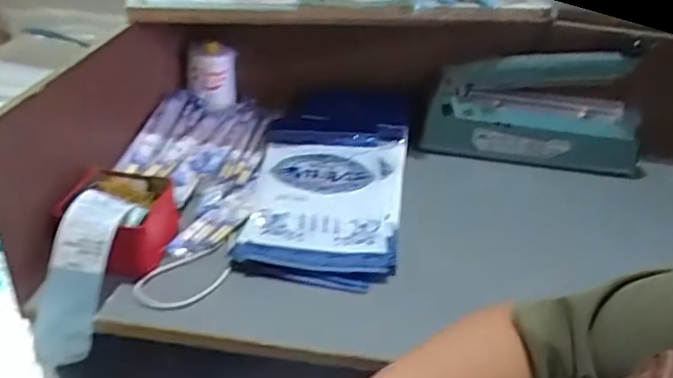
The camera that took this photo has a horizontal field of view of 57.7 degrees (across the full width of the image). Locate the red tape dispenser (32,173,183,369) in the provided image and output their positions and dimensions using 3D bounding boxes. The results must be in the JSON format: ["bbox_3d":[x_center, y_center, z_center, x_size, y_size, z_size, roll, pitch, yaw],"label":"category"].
[{"bbox_3d":[-0.224,0.067,0.605,0.102,0.103,0.171,4,31,-5],"label":"red tape dispenser"}]

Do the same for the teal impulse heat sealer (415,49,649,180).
[{"bbox_3d":[0.293,-0.117,0.894,0.311,0.155,0.080,3,31,-6],"label":"teal impulse heat sealer"}]

